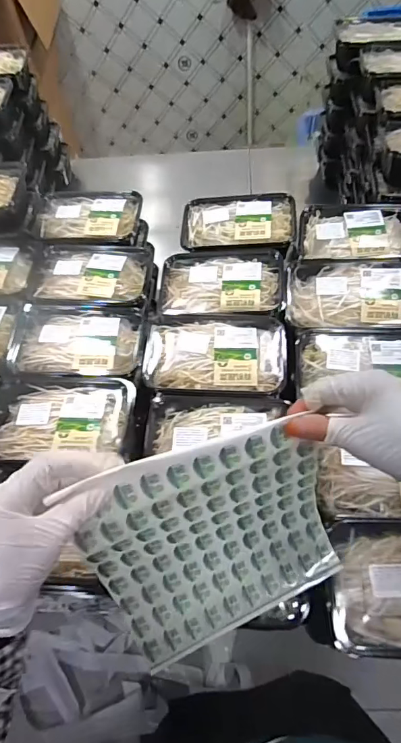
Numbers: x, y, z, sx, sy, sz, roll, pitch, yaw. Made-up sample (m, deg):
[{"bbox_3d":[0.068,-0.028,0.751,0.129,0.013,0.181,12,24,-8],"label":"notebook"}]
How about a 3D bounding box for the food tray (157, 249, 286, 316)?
[{"bbox_3d":[0.031,-0.134,0.678,0.183,0.032,0.133,1,59,6],"label":"food tray"}]

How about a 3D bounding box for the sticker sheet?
[{"bbox_3d":[0.015,0.148,0.400,0.206,0.225,0.035,-20,34,-9],"label":"sticker sheet"}]

